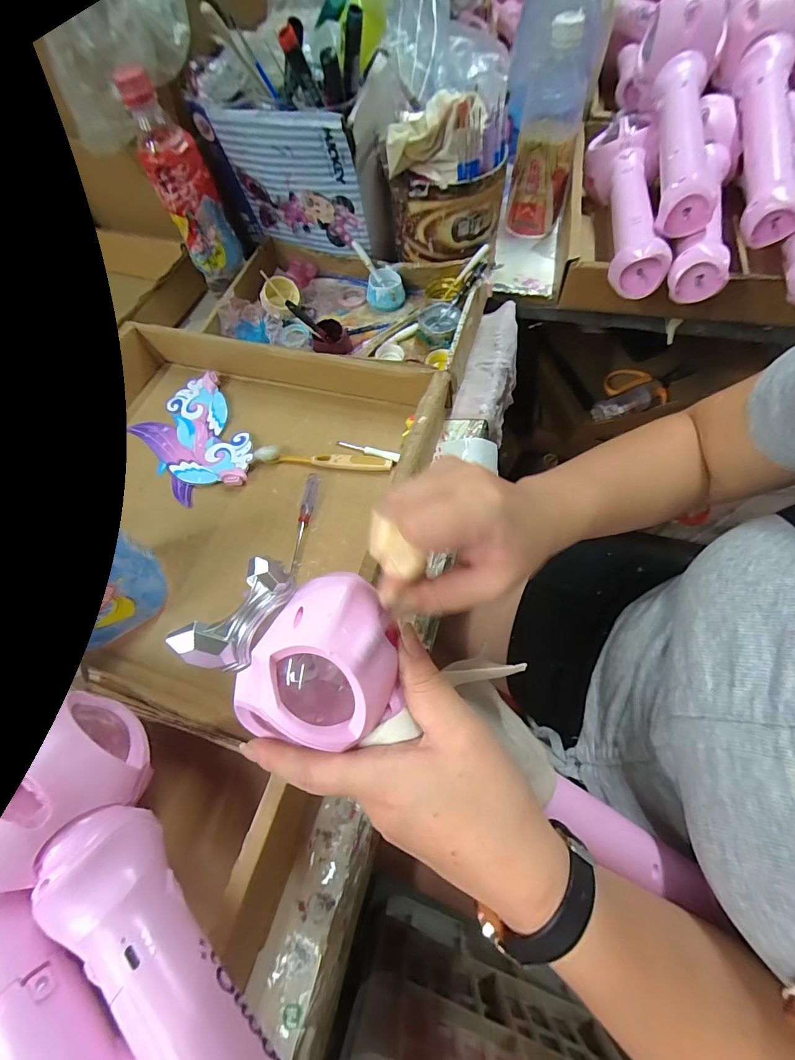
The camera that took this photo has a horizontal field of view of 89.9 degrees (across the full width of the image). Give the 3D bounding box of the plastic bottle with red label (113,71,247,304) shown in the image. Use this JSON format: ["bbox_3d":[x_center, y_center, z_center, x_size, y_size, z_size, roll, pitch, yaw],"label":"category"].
[{"bbox_3d":[-0.224,-0.360,0.434,0.058,0.181,0.052,-27,69,-9],"label":"plastic bottle with red label"}]

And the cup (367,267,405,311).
[{"bbox_3d":[-0.014,-0.296,0.495,0.045,0.032,0.042,-2,64,3],"label":"cup"}]

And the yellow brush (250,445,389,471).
[{"bbox_3d":[-0.074,-0.072,0.400,0.137,0.014,0.018,4,64,6],"label":"yellow brush"}]

